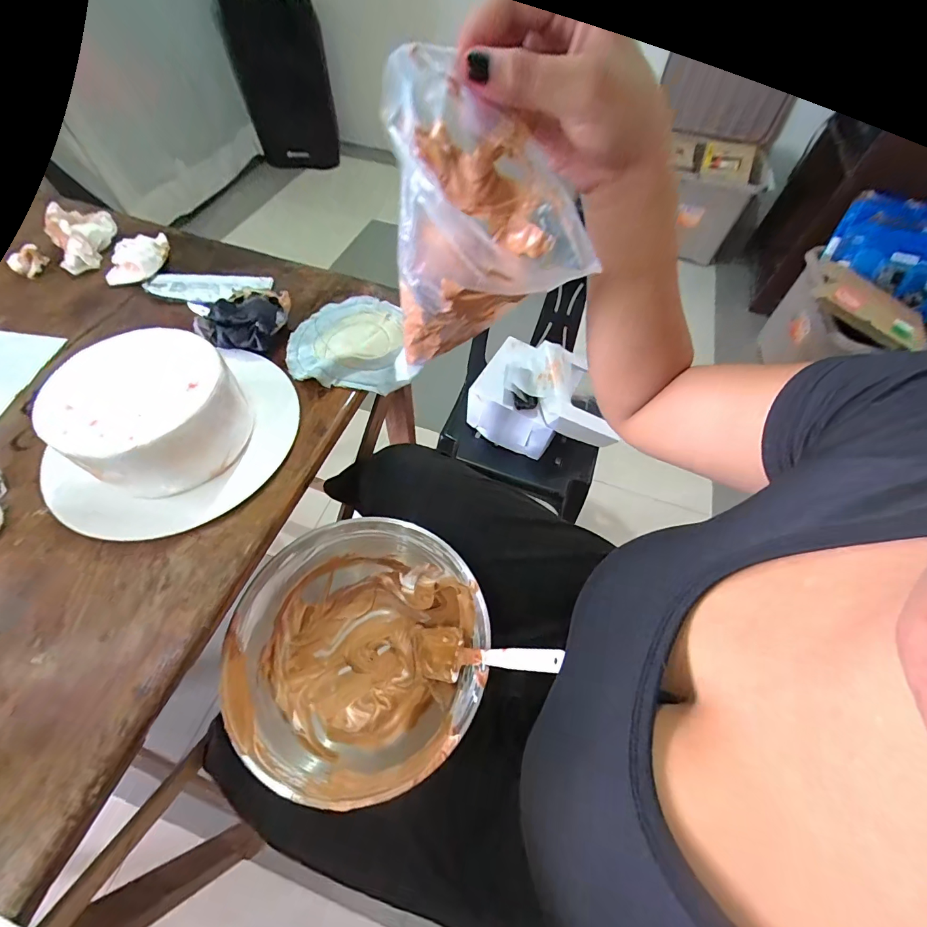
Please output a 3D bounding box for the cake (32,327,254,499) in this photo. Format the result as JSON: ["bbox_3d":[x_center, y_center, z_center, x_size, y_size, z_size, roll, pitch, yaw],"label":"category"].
[{"bbox_3d":[-0.290,-0.046,0.389,0.132,0.081,0.139,1,58,-2],"label":"cake"}]

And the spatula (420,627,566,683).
[{"bbox_3d":[0.015,0.175,0.377,0.010,0.199,0.047,31,55,-24],"label":"spatula"}]

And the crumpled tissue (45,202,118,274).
[{"bbox_3d":[-0.520,-0.314,0.566,0.079,0.044,0.097,-31,65,-20],"label":"crumpled tissue"}]

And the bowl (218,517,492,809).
[{"bbox_3d":[-0.099,0.191,0.428,0.236,0.101,0.233,1,58,-2],"label":"bowl"}]

